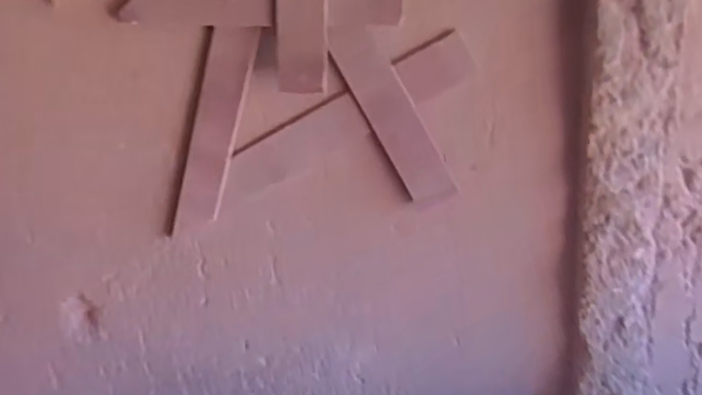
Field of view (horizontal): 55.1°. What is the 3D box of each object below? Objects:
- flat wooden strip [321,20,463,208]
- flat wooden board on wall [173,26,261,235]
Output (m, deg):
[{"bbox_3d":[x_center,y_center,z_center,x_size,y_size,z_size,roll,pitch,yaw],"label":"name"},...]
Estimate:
[{"bbox_3d":[0.056,-0.110,0.907,0.063,0.274,0.015,-29,19,9],"label":"flat wooden strip"},{"bbox_3d":[-0.188,-0.088,0.922,0.060,0.298,0.009,14,19,-9],"label":"flat wooden board on wall"}]

